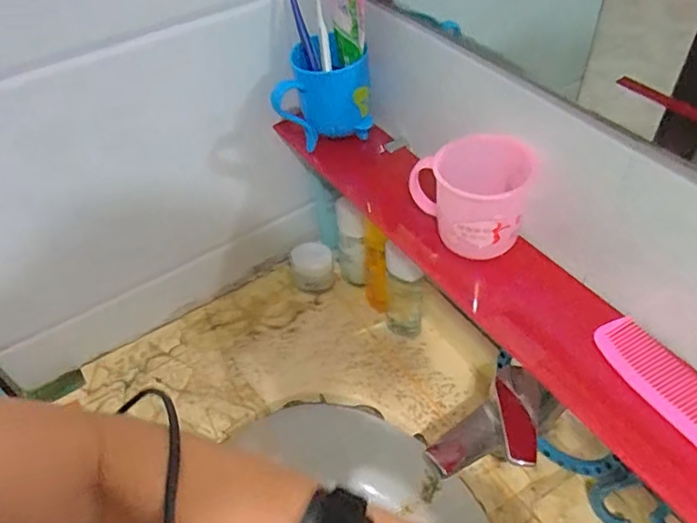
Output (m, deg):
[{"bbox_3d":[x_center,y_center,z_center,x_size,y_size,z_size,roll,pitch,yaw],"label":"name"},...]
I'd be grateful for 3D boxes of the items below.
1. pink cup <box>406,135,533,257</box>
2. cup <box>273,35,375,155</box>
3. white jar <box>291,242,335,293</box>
[{"bbox_3d":[0.111,-0.056,0.507,0.088,0.093,0.078,-9,49,-1],"label":"pink cup"},{"bbox_3d":[-0.030,-0.194,0.630,0.103,0.097,0.070,-7,49,1],"label":"cup"},{"bbox_3d":[-0.051,0.008,0.812,0.058,0.040,0.068,-11,50,-2],"label":"white jar"}]

